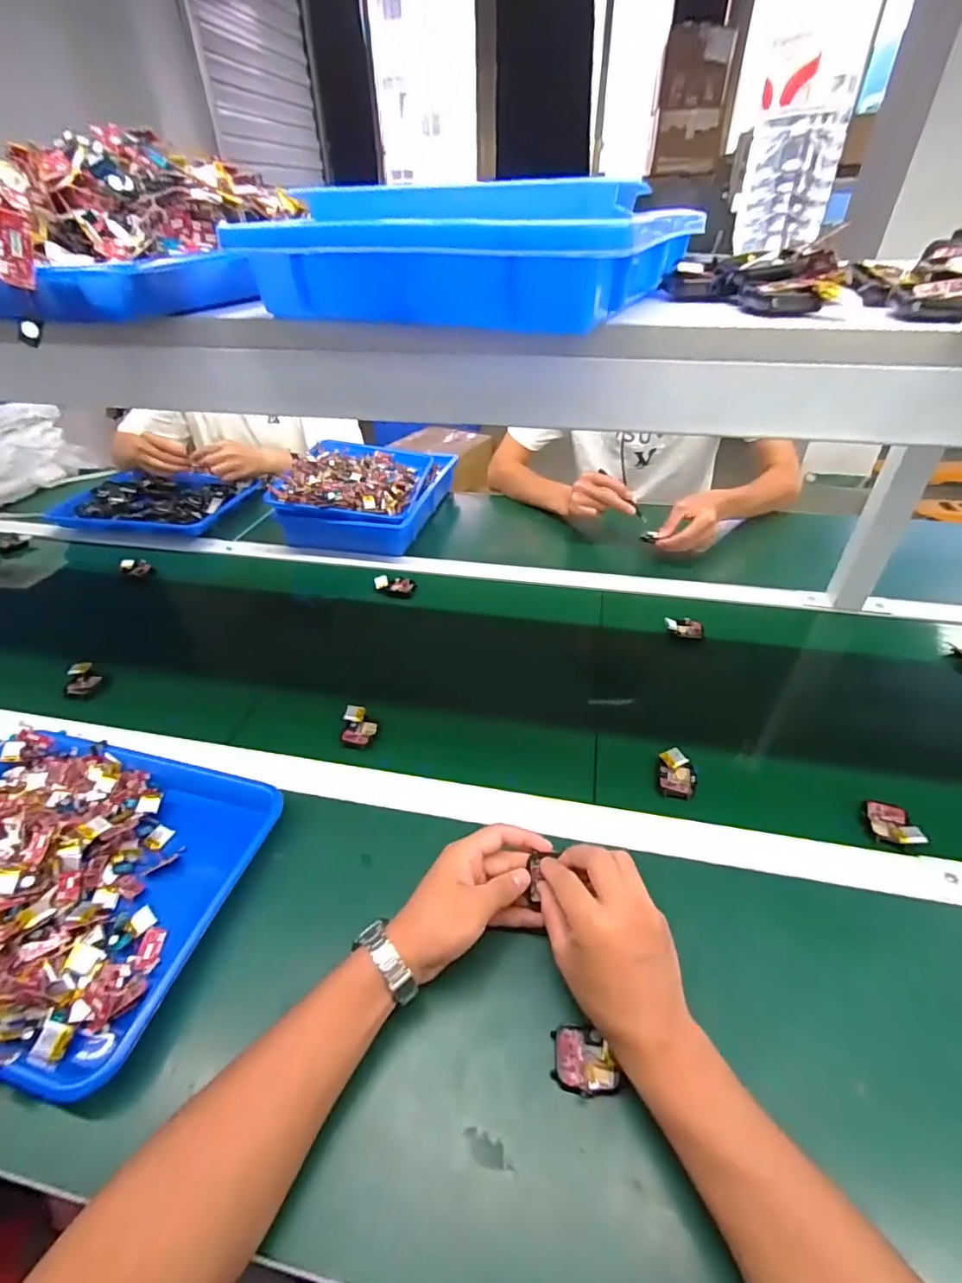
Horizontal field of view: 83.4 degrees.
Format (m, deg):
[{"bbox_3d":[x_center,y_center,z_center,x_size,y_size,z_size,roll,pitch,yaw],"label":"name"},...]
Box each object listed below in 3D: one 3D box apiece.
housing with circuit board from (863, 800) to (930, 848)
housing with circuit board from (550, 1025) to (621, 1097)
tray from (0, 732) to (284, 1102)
[{"bbox_3d":[0.390,0.172,0.511,0.036,0.024,0.046,9,40,13],"label":"housing with circuit board"},{"bbox_3d":[0.072,0.290,0.373,0.044,0.017,0.038,2,39,4],"label":"housing with circuit board"},{"bbox_3d":[-0.364,0.194,0.463,0.318,0.042,0.252,10,40,14],"label":"tray"}]

